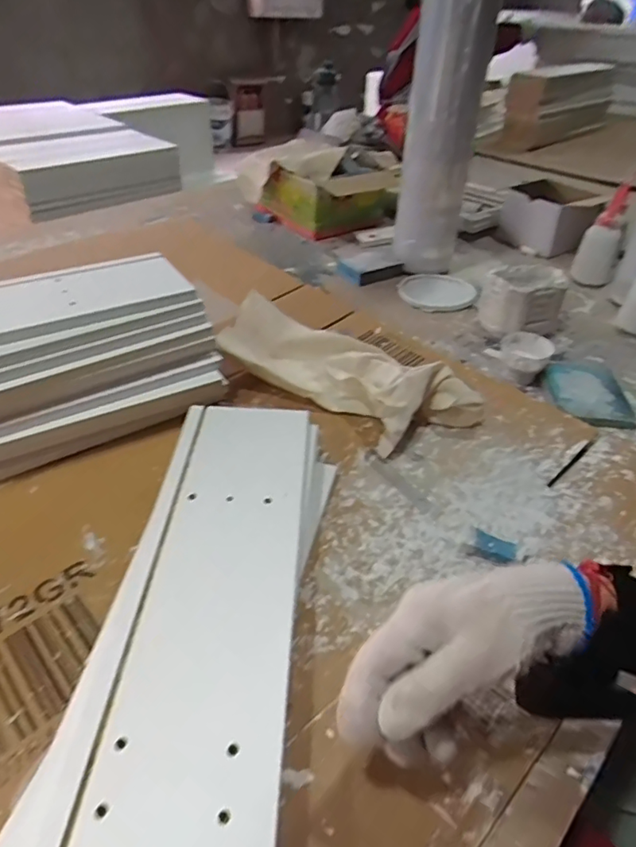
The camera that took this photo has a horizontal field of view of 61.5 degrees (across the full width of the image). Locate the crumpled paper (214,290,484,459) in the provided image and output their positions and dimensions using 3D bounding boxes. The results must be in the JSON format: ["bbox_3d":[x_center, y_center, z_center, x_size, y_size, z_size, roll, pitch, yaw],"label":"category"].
[{"bbox_3d":[0.020,-0.056,0.647,0.333,0.070,0.131,27,45,26],"label":"crumpled paper"}]

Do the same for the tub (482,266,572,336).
[{"bbox_3d":[0.305,-0.181,0.797,0.109,0.082,0.076,-14,42,-20],"label":"tub"}]

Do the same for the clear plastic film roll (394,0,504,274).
[{"bbox_3d":[0.194,-0.479,0.824,0.117,0.506,0.122,8,39,6],"label":"clear plastic film roll"}]

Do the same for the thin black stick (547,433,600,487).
[{"bbox_3d":[0.287,0.040,0.595,0.117,0.010,0.006,-30,48,-32],"label":"thin black stick"}]

